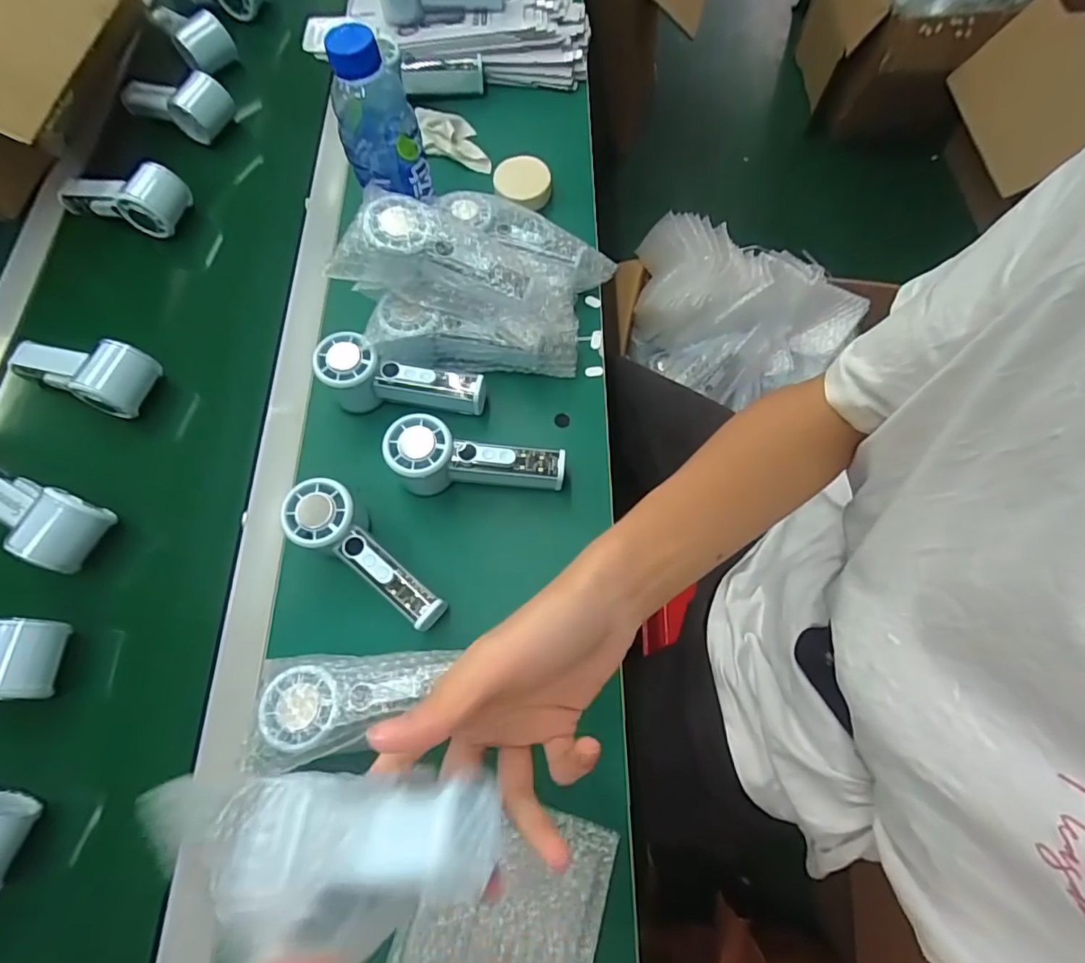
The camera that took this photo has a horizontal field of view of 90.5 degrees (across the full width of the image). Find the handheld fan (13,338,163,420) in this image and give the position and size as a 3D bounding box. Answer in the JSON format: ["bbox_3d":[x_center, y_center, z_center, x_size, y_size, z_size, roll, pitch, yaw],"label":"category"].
[{"bbox_3d":[-0.464,-0.120,0.535,0.151,0.049,0.069,22,71,11],"label":"handheld fan"}]

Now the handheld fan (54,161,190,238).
[{"bbox_3d":[-0.481,-0.332,0.622,0.157,0.052,0.061,17,71,9],"label":"handheld fan"}]

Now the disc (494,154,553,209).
[{"bbox_3d":[-0.023,-0.342,0.615,0.063,0.020,0.060,-1,69,2],"label":"disc"}]

